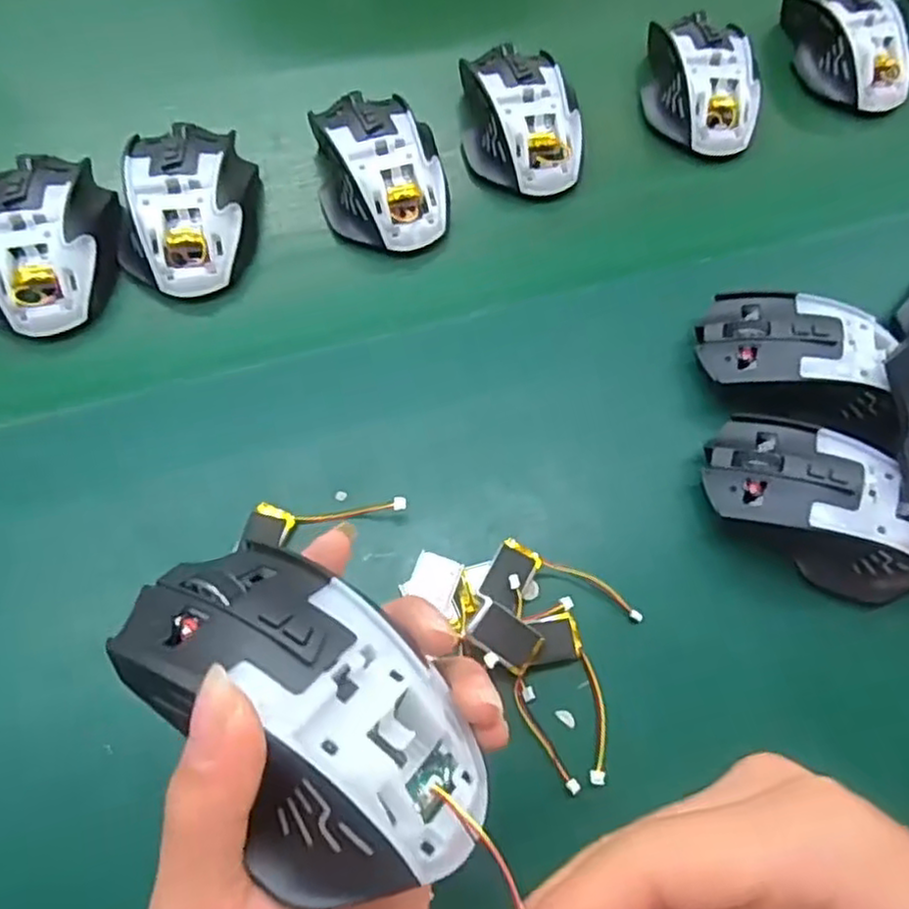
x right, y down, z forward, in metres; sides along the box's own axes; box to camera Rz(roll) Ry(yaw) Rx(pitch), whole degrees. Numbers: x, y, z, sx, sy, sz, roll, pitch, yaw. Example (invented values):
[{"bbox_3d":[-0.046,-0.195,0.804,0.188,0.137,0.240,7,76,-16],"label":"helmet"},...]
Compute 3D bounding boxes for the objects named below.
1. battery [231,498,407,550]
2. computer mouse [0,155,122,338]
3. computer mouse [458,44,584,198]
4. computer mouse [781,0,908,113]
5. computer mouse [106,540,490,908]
[{"bbox_3d":[-0.062,0.029,0.334,0.080,0.008,0.023,-10,68,-20],"label":"battery"},{"bbox_3d":[-0.224,-0.118,0.379,0.073,0.036,0.108,-5,69,-7],"label":"computer mouse"},{"bbox_3d":[0.041,-0.209,0.436,0.074,0.038,0.101,-7,70,-7],"label":"computer mouse"},{"bbox_3d":[0.271,-0.284,0.484,0.070,0.038,0.098,-3,69,-6],"label":"computer mouse"},{"bbox_3d":[-0.041,0.069,0.194,0.062,0.040,0.111,-39,75,-17],"label":"computer mouse"}]

